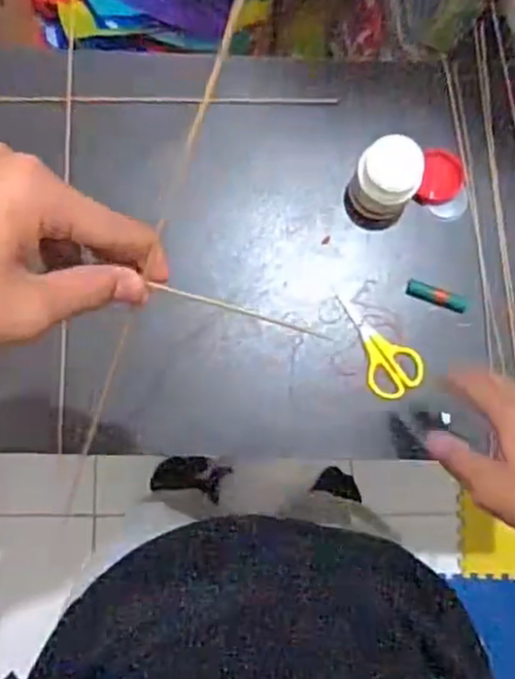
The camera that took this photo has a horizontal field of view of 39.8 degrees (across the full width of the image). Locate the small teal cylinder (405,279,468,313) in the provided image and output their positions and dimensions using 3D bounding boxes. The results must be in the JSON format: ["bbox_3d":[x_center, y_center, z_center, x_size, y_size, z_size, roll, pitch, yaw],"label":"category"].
[{"bbox_3d":[0.176,-0.042,0.694,0.060,0.012,0.017,20,83,1],"label":"small teal cylinder"}]

